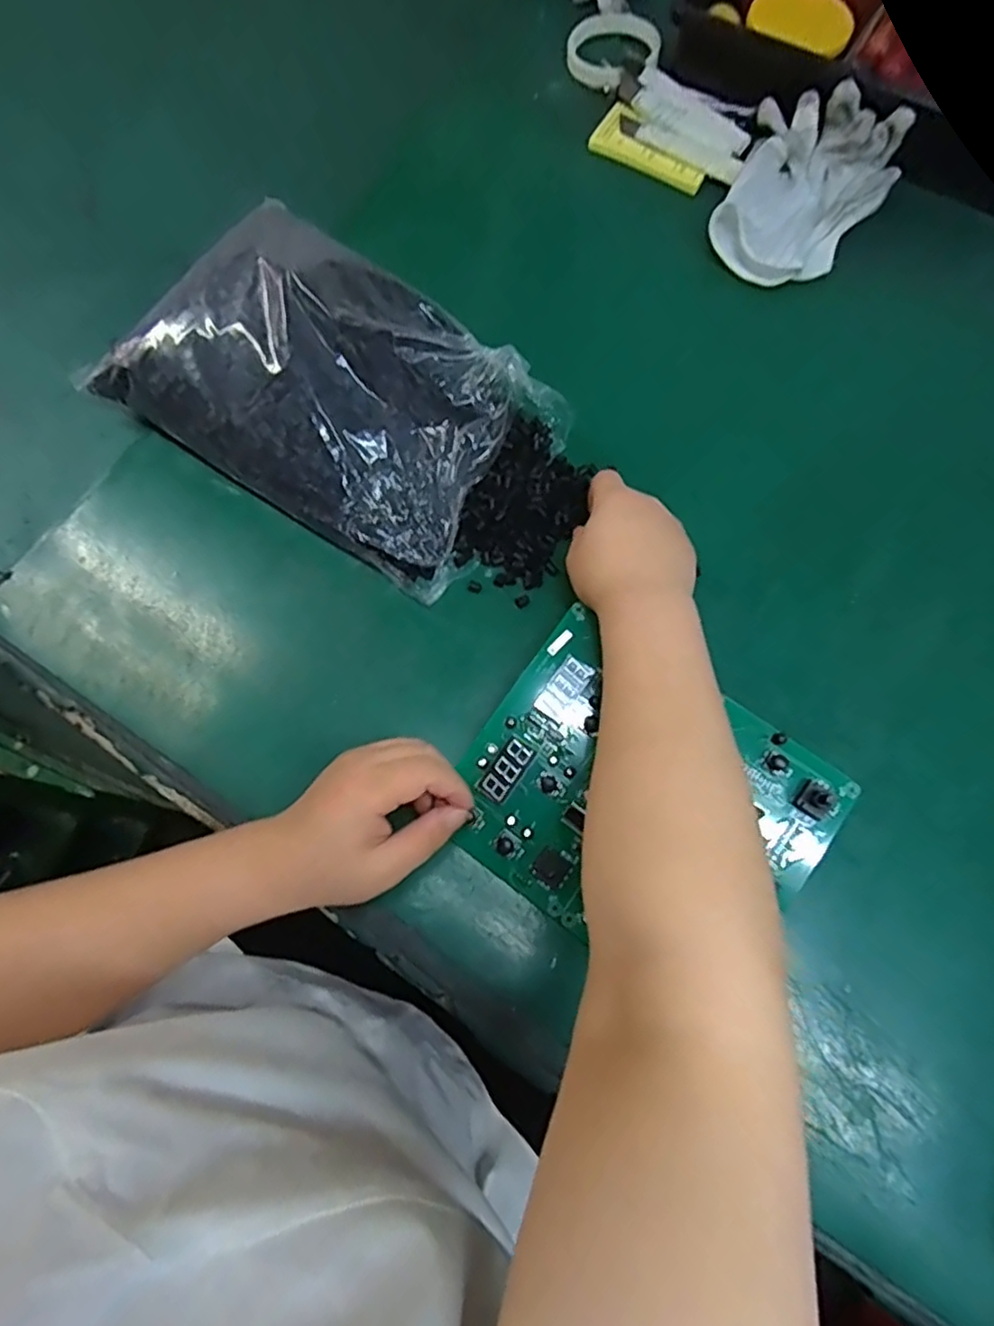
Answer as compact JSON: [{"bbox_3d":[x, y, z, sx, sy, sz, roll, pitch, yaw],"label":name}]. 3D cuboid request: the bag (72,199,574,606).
[{"bbox_3d":[-0.115,-0.194,0.458,0.287,0.078,0.181,31,74,11],"label":"bag"}]

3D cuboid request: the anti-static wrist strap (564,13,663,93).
[{"bbox_3d":[0.107,-0.579,0.616,0.082,0.017,0.089,0,71,1],"label":"anti-static wrist strap"}]

